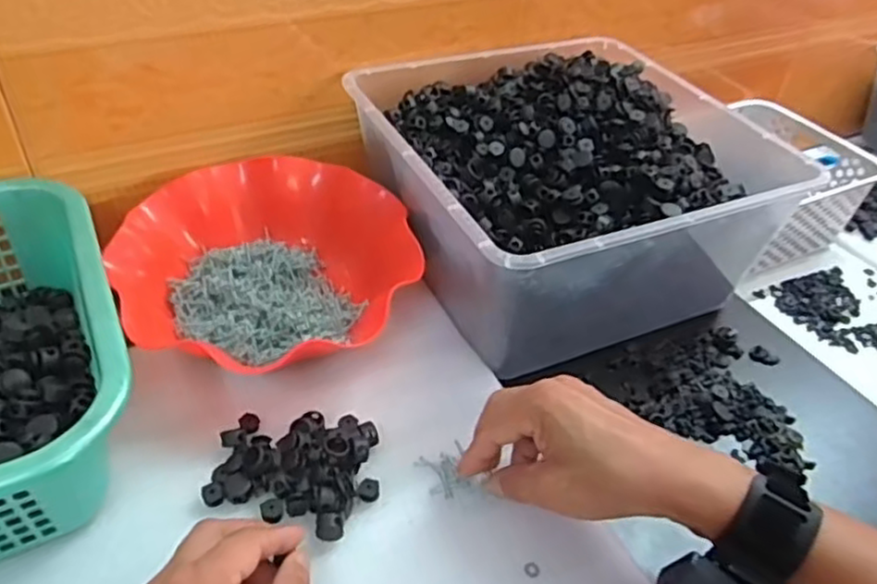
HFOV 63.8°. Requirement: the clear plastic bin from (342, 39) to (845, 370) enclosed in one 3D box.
[{"bbox_3d":[0.103,-0.086,0.622,0.295,0.145,0.299,-16,45,-21],"label":"clear plastic bin"}]

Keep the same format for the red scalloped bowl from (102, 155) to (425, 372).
[{"bbox_3d":[-0.136,-0.015,0.563,0.226,0.081,0.198,-14,44,-20],"label":"red scalloped bowl"}]

